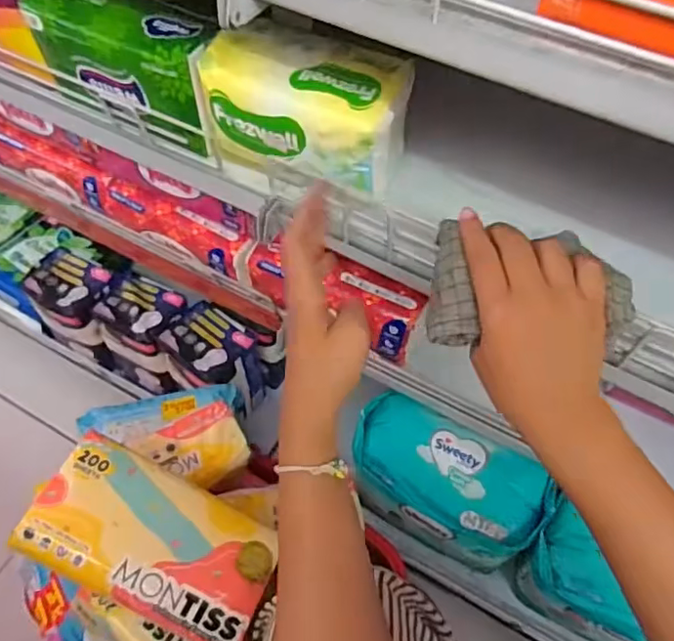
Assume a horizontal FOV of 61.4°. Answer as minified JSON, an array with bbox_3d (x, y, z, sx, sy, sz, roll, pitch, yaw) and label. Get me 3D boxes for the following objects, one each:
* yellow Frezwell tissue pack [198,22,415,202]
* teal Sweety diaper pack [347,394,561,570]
[{"bbox_3d":[-0.025,-0.165,0.455,0.151,0.085,0.085,23,61,13],"label":"yellow Frezwell tissue pack"},{"bbox_3d":[0.124,0.199,0.689,0.223,0.150,0.121,25,62,14],"label":"teal Sweety diaper pack"}]

